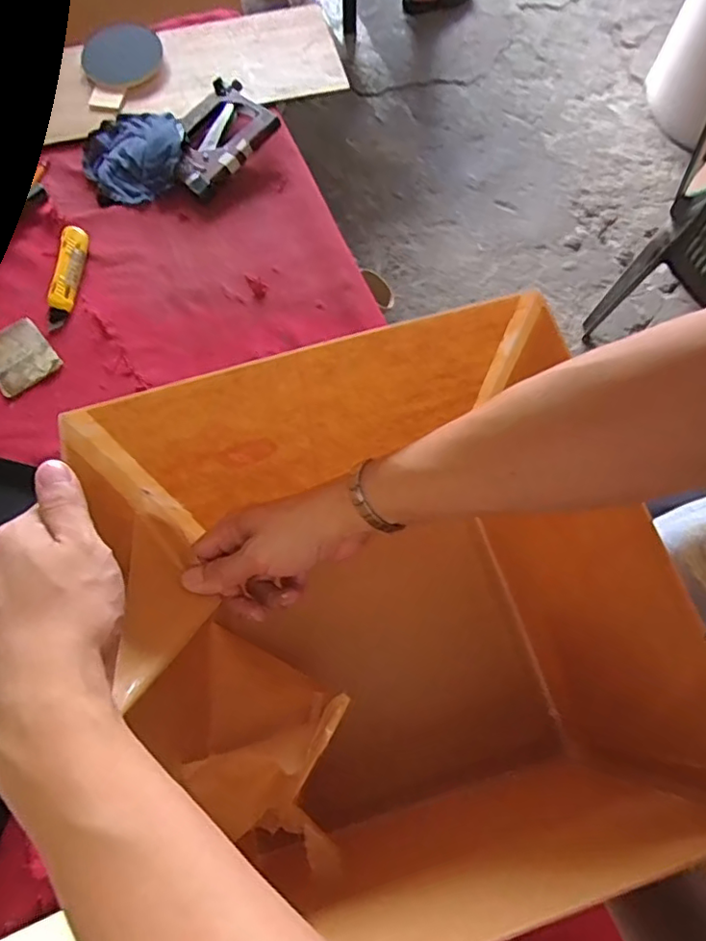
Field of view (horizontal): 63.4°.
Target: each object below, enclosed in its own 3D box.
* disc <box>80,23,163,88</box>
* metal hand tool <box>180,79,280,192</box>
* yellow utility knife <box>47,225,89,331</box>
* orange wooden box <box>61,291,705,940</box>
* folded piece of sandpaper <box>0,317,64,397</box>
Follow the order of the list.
[{"bbox_3d":[-0.361,-0.639,0.880,0.119,0.023,0.118,0,70,0],"label":"disc"},{"bbox_3d":[-0.200,-0.483,0.822,0.160,0.035,0.136,-41,75,-14],"label":"metal hand tool"},{"bbox_3d":[-0.368,-0.249,0.734,0.033,0.013,0.151,3,70,0],"label":"yellow utility knife"},{"bbox_3d":[0.018,0.124,0.461,0.305,0.343,0.314,-16,71,-6],"label":"orange wooden box"},{"bbox_3d":[-0.409,-0.140,0.697,0.075,0.004,0.089,-38,75,-13],"label":"folded piece of sandpaper"}]

